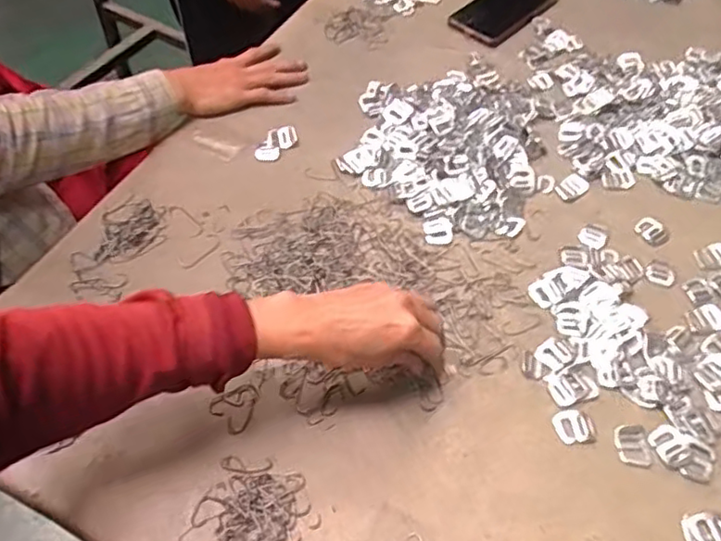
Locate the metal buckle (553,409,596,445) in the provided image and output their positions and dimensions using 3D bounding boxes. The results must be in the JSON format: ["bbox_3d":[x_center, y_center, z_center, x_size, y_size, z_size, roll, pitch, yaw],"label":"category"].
[{"bbox_3d":[0.174,0.127,0.507,0.031,0.004,0.026,-4,54,-6],"label":"metal buckle"}]

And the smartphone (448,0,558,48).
[{"bbox_3d":[0.201,-0.366,0.871,0.087,0.010,0.173,38,60,23],"label":"smartphone"}]

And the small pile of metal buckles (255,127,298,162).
[{"bbox_3d":[-0.094,-0.141,0.683,0.030,0.008,0.054,32,58,20],"label":"small pile of metal buckles"}]

